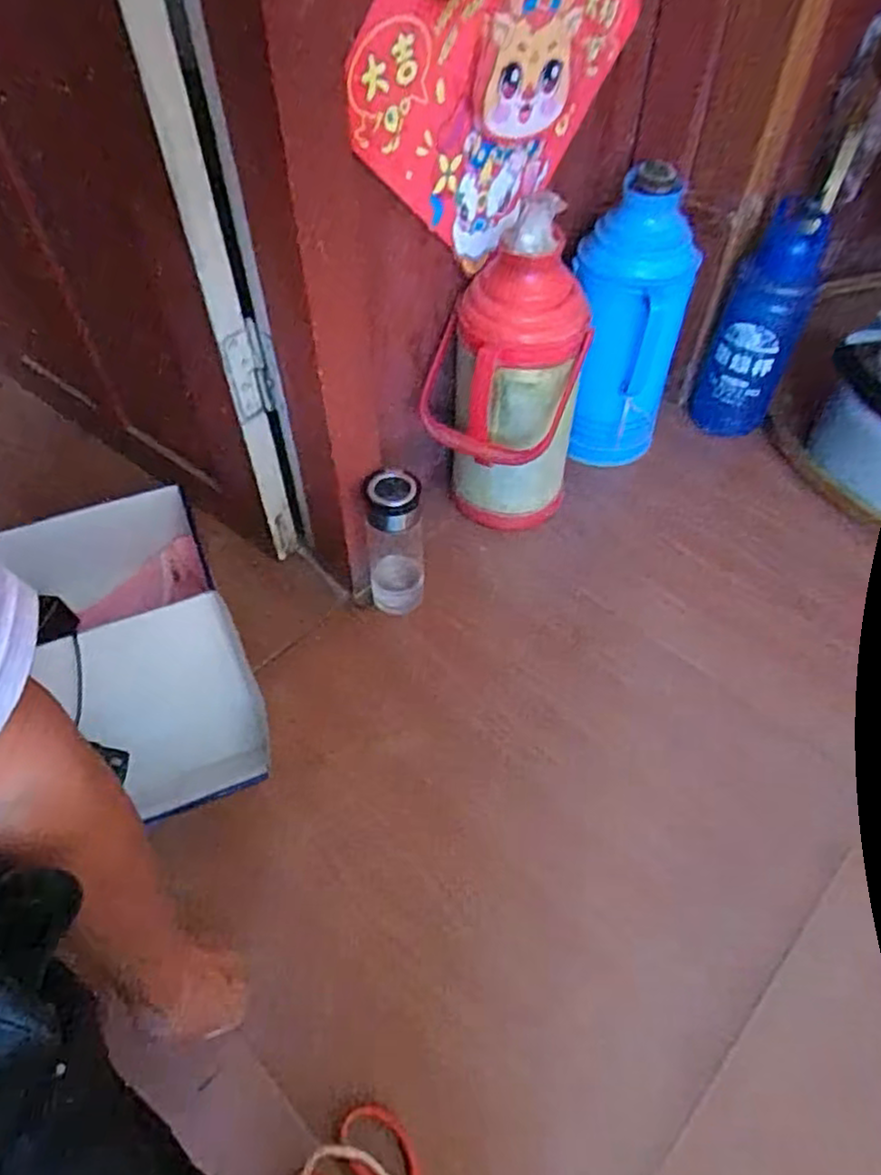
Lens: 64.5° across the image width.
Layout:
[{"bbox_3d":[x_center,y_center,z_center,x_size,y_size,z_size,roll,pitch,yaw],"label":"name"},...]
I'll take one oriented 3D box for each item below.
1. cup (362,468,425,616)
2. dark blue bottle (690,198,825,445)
[{"bbox_3d":[-0.054,-0.046,0.814,0.068,0.198,0.056,-8,53,-6],"label":"cup"},{"bbox_3d":[0.444,-0.360,0.983,0.106,0.304,0.104,20,55,15],"label":"dark blue bottle"}]

